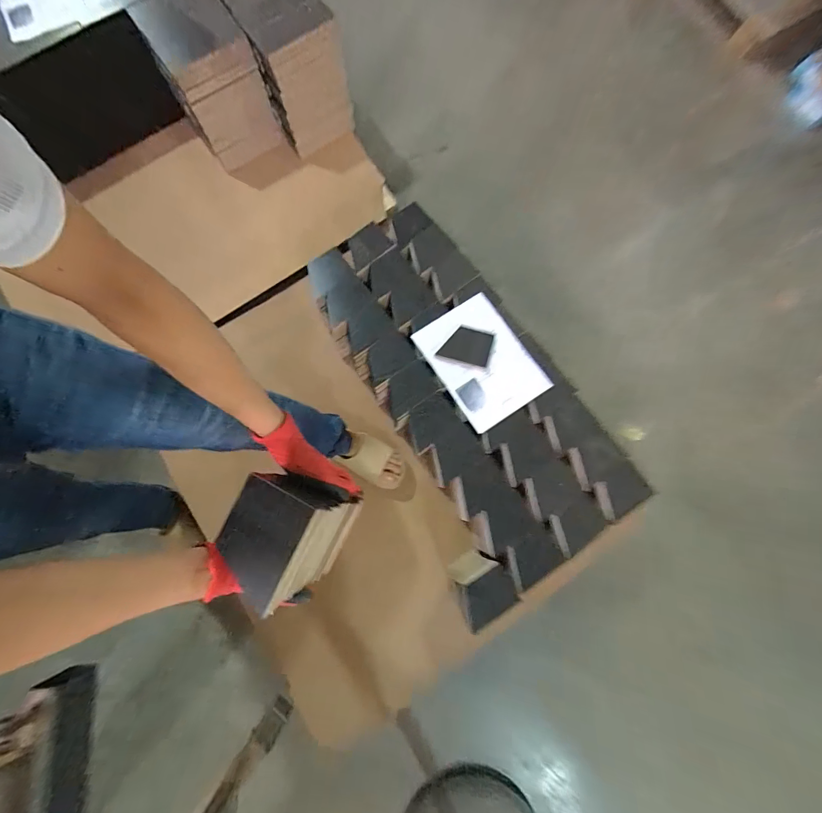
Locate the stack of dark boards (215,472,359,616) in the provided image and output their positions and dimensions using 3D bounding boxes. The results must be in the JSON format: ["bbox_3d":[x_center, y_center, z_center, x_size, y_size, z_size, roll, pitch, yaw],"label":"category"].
[{"bbox_3d":[-0.163,0.164,0.493,0.105,0.140,0.135,26,81,5],"label":"stack of dark boards"}]

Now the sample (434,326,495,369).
[{"bbox_3d":[0.138,-0.151,0.938,0.117,0.006,0.088,17,83,8],"label":"sample"}]

